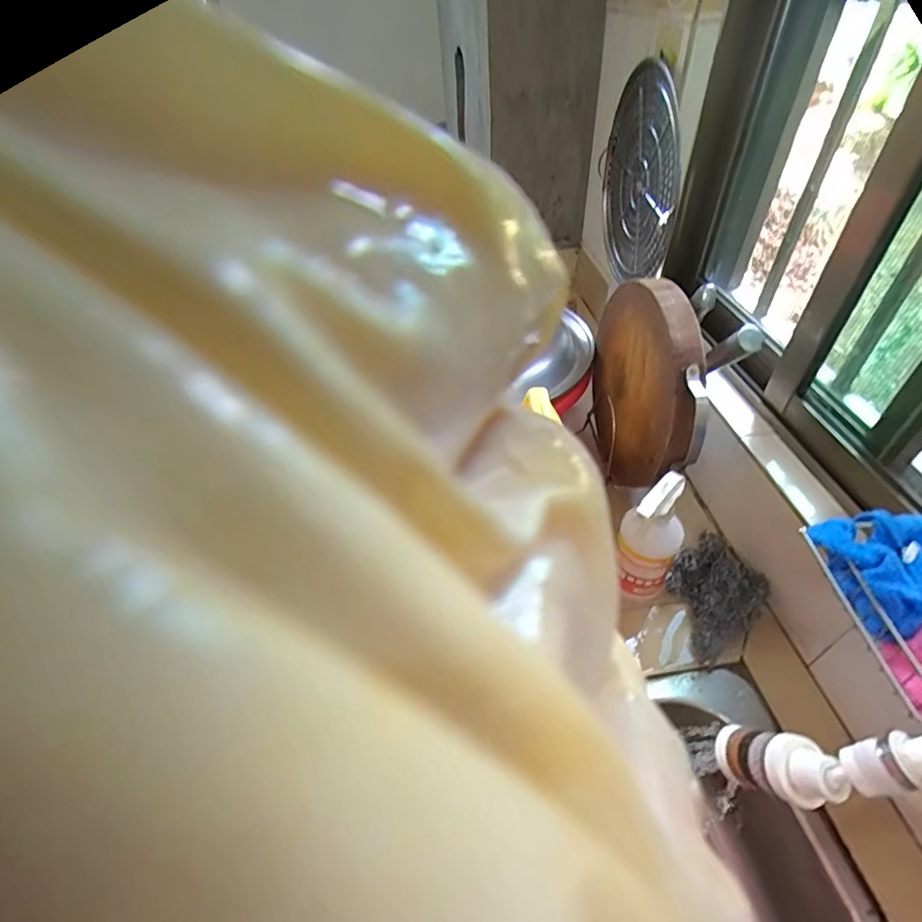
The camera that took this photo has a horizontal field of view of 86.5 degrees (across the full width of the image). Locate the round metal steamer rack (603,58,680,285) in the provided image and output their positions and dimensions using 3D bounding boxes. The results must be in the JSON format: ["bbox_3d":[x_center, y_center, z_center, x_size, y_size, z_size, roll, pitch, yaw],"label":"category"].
[{"bbox_3d":[0.300,-0.455,0.811,0.038,0.310,0.292,-5,46,-1],"label":"round metal steamer rack"}]

